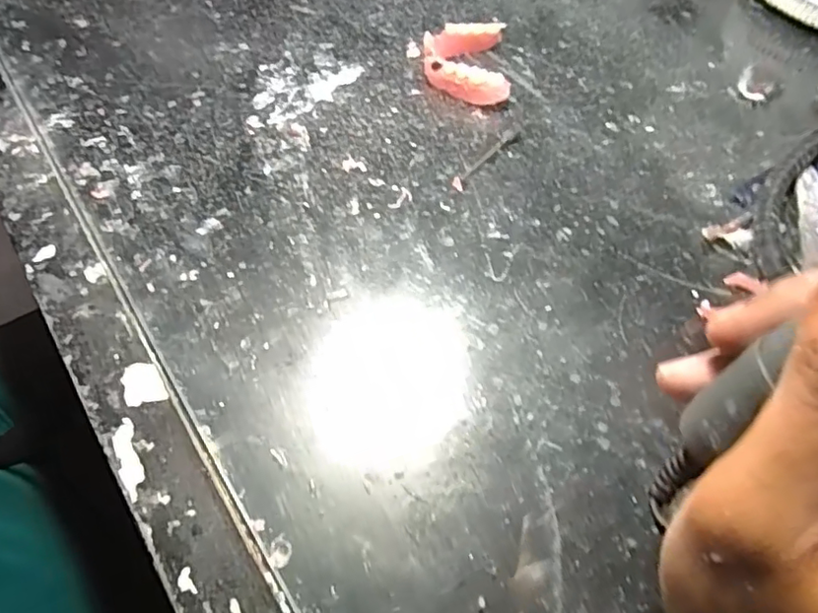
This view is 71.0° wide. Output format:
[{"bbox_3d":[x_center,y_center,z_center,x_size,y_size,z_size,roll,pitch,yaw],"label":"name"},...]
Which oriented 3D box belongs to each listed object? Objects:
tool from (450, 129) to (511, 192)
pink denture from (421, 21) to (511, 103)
[{"bbox_3d":[0.040,-0.081,0.311,0.008,0.004,0.053,34,64,16],"label":"tool"},{"bbox_3d":[0.033,-0.145,0.340,0.048,0.018,0.063,0,60,-2],"label":"pink denture"}]

